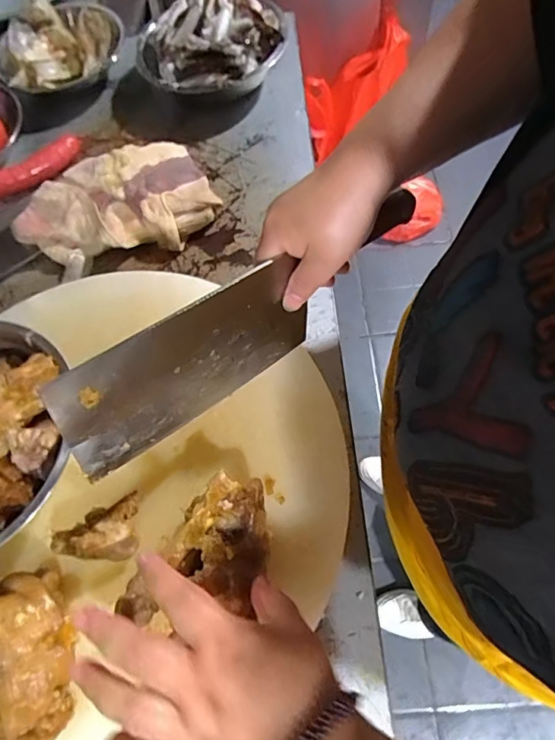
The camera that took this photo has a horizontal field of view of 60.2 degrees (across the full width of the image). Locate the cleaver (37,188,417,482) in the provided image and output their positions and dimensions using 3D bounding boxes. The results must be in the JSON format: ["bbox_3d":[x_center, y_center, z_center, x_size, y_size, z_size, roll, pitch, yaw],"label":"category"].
[{"bbox_3d":[-0.011,-0.038,0.361,0.315,0.097,0.024,-35,68,-25],"label":"cleaver"}]

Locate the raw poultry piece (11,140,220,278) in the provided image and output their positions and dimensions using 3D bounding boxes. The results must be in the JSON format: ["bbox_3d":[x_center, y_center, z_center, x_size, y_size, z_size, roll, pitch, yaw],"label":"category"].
[{"bbox_3d":[-0.190,-0.193,0.557,0.228,0.056,0.135,-25,65,-5],"label":"raw poultry piece"}]

